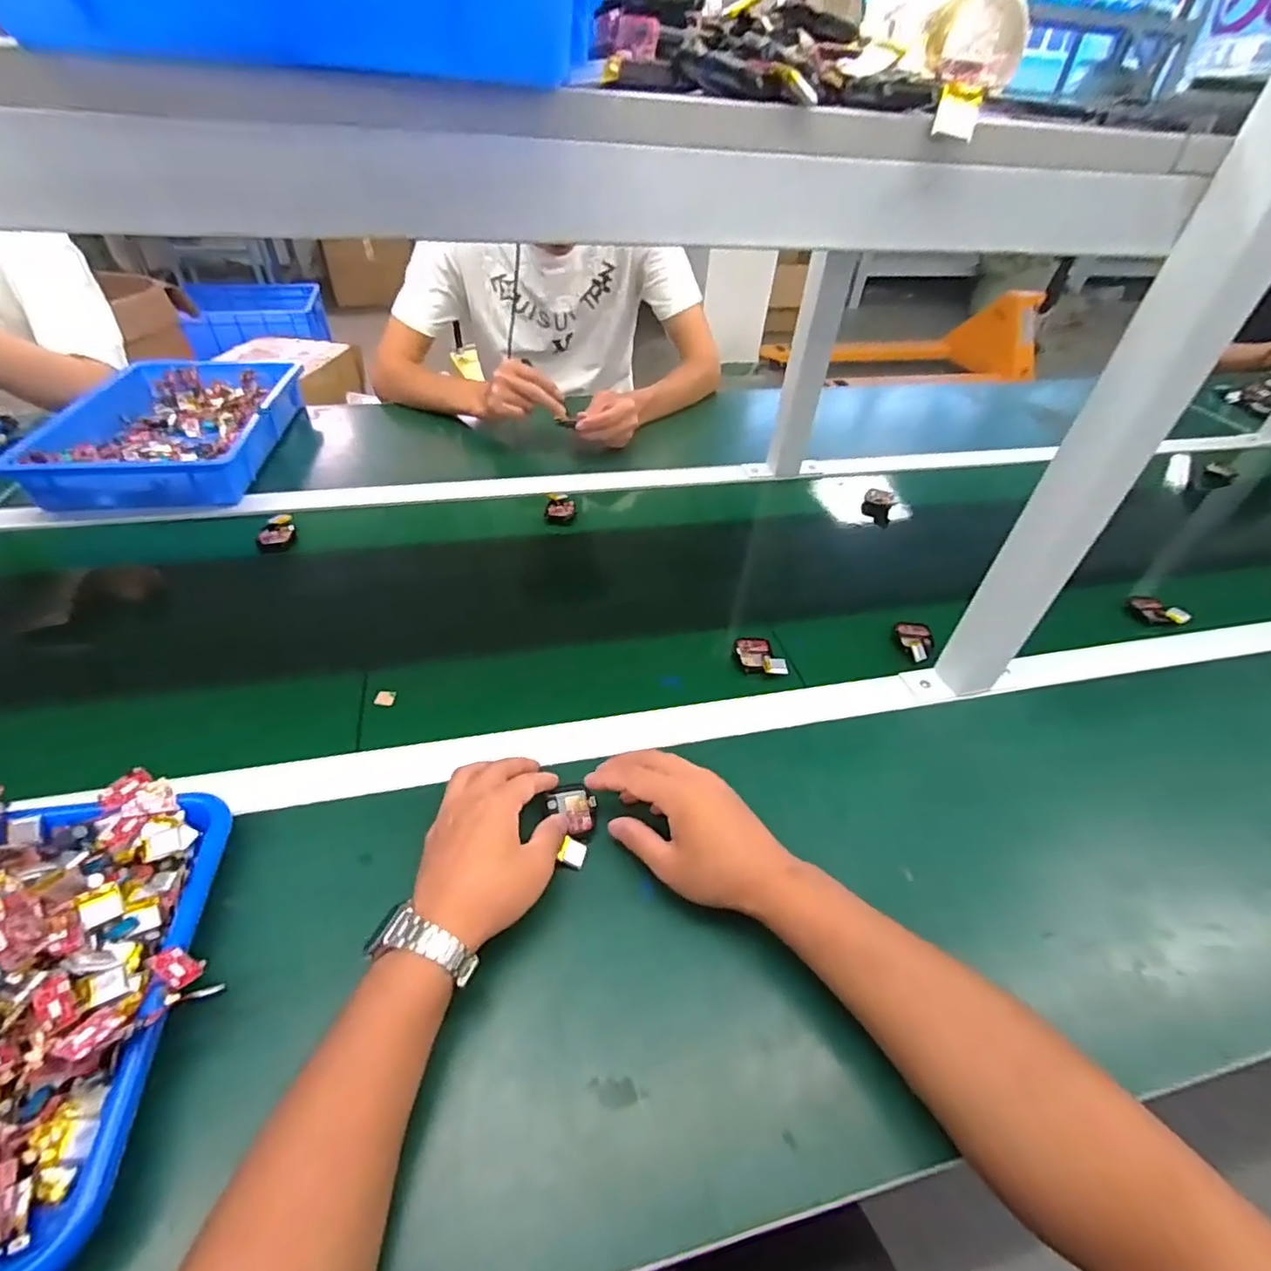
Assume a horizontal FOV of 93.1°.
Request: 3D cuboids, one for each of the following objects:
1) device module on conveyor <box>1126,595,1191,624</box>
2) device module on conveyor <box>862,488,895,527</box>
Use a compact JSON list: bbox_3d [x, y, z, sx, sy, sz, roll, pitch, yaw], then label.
[{"bbox_3d":[0.616,-0.030,0.711,0.029,0.021,0.058,-22,49,-26],"label":"device module on conveyor"},{"bbox_3d":[0.348,-0.186,0.866,0.041,0.033,0.051,19,45,14],"label":"device module on conveyor"}]

